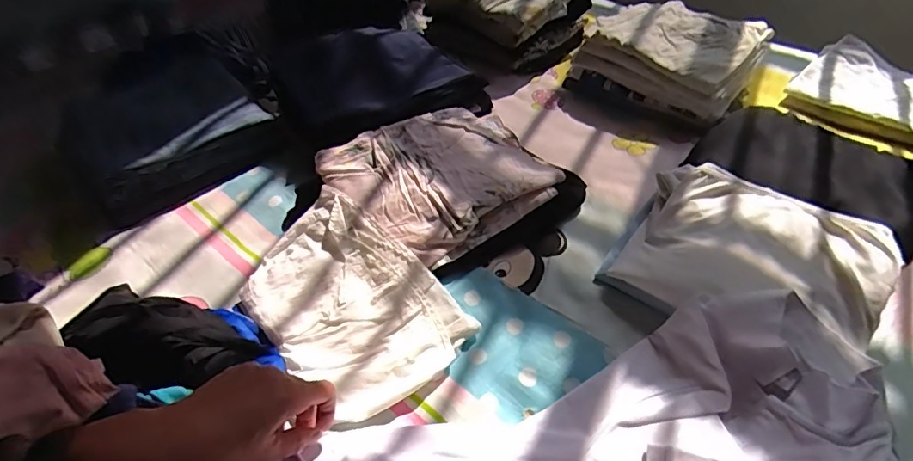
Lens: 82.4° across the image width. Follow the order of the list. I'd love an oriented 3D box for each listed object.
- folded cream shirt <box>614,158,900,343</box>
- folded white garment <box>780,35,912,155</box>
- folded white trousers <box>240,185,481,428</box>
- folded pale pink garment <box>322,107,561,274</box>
[{"bbox_3d":[0.391,0.037,0.689,0.307,0.064,0.251,25,52,22],"label":"folded cream shirt"},{"bbox_3d":[0.789,-0.246,0.950,0.240,0.069,0.298,-35,55,-27],"label":"folded white garment"},{"bbox_3d":[-0.148,0.091,0.677,0.213,0.059,0.307,-34,55,-27],"label":"folded white trousers"},{"bbox_3d":[-0.017,-0.094,0.798,0.313,0.049,0.269,-29,59,-25],"label":"folded pale pink garment"}]

